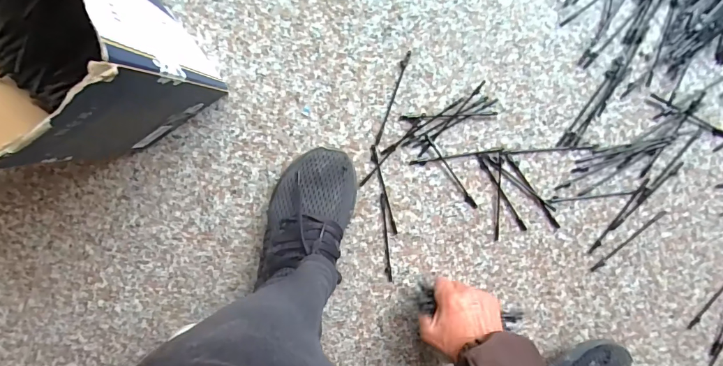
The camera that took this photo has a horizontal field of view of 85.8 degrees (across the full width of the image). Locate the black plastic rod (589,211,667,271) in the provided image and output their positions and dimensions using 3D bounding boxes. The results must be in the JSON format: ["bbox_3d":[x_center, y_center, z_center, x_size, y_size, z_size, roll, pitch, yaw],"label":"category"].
[{"bbox_3d":[0.345,0.076,0.503,0.117,0.004,0.008,-43,97,6],"label":"black plastic rod"}]

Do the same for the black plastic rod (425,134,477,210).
[{"bbox_3d":[0.112,-0.013,0.488,0.009,0.004,0.113,-36,98,5],"label":"black plastic rod"}]

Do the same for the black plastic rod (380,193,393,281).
[{"bbox_3d":[0.031,0.072,0.501,0.007,0.004,0.117,-6,99,0],"label":"black plastic rod"}]

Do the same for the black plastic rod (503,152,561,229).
[{"bbox_3d":[0.216,0.010,0.491,0.009,0.004,0.121,-37,98,5],"label":"black plastic rod"}]

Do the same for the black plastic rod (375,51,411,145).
[{"bbox_3d":[0.037,-0.102,0.472,0.008,0.004,0.116,20,98,-4],"label":"black plastic rod"}]

